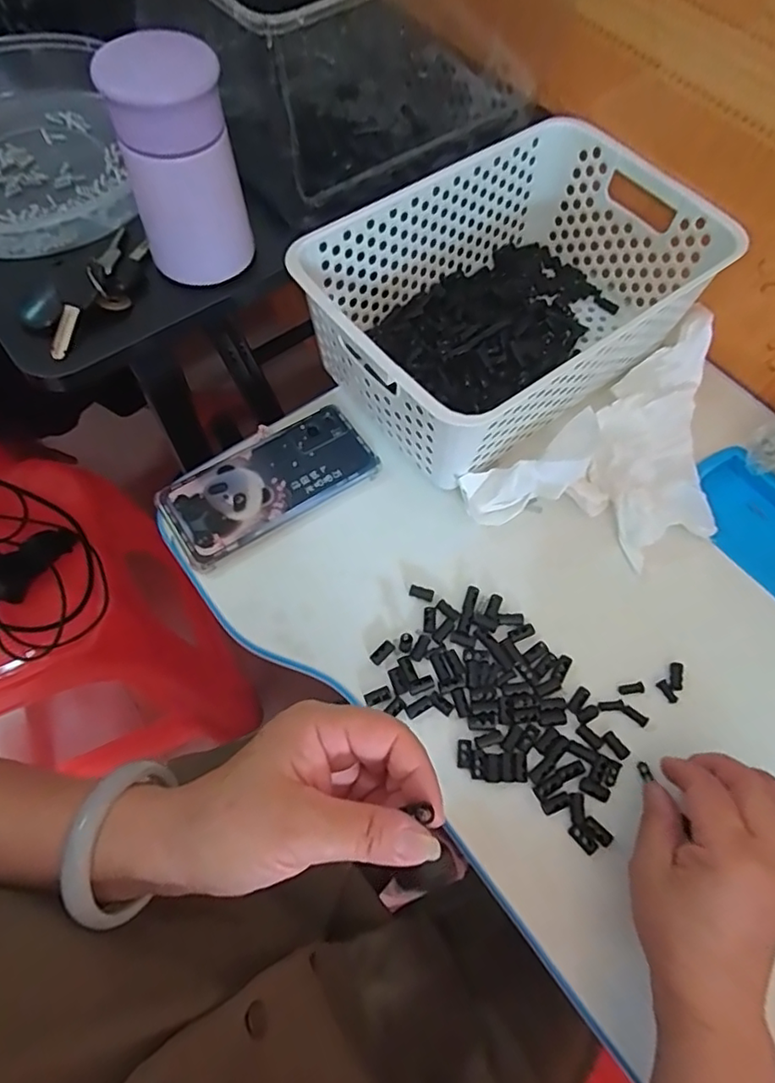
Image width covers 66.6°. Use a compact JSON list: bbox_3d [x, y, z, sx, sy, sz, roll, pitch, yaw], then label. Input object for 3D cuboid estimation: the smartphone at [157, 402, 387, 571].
[{"bbox_3d":[-0.093,-0.049,0.457,0.161,0.007,0.085,-31,70,-15],"label":"smartphone"}]

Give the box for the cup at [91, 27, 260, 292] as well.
[{"bbox_3d":[-0.131,-0.238,0.378,0.067,0.122,0.058,-17,67,-10],"label":"cup"}]

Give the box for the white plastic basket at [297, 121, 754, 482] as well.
[{"bbox_3d":[0.099,-0.199,0.477,0.301,0.099,0.198,-37,72,-17],"label":"white plastic basket"}]

